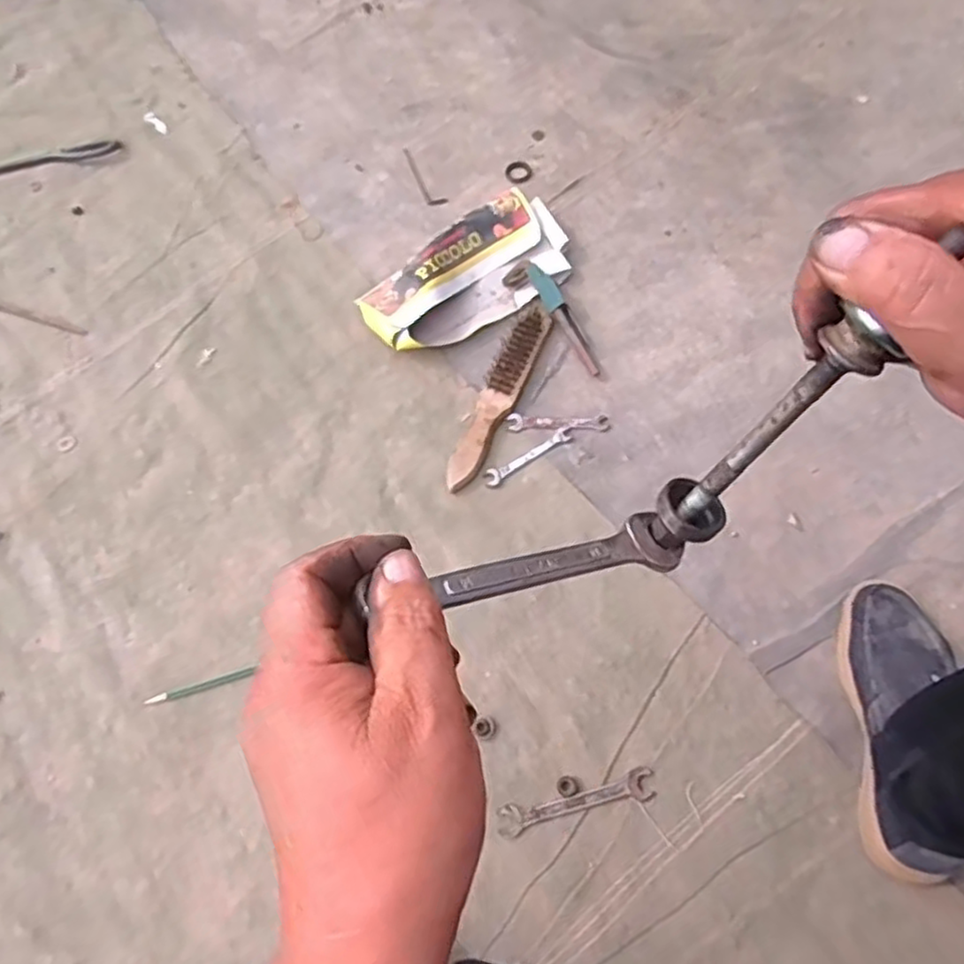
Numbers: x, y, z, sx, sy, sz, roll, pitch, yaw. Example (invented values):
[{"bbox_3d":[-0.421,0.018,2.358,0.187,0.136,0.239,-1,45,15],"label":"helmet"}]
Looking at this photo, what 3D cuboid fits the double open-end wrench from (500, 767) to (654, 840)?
[{"bbox_3d":[0.094,0.318,0.704,0.155,0.011,0.029,-14,71,-4],"label":"double open-end wrench"}]

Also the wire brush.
[{"bbox_3d":[0.018,-0.107,0.866,0.049,0.029,0.257,25,72,9],"label":"wire brush"}]

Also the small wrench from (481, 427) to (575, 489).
[{"bbox_3d":[0.057,-0.030,0.850,0.121,0.010,0.022,-31,73,-10],"label":"small wrench"}]

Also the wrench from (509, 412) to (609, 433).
[{"bbox_3d":[0.094,-0.071,0.867,0.119,0.012,0.022,1,70,1],"label":"wrench"}]

